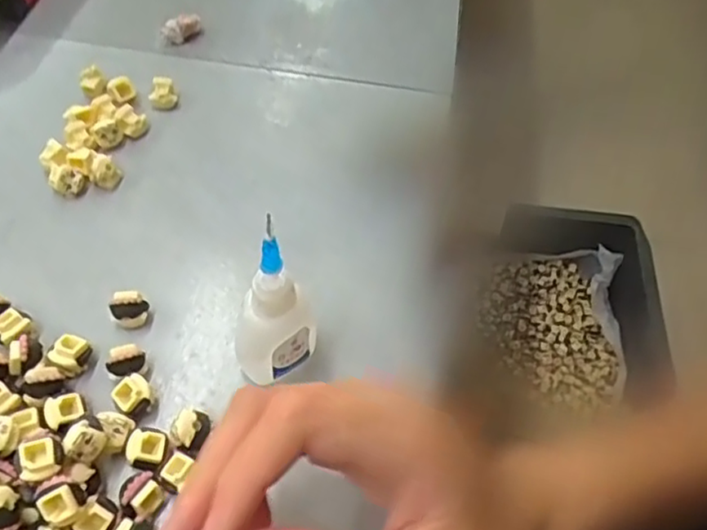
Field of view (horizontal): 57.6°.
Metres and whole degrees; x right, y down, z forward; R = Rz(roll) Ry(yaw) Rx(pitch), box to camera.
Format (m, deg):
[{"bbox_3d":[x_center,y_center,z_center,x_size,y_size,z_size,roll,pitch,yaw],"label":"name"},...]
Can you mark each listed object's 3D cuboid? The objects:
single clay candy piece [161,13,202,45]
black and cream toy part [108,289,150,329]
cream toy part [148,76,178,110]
[{"bbox_3d":[-0.108,-0.148,0.403,0.025,0.012,0.012,-16,60,-14],"label":"single clay candy piece"},{"bbox_3d":[-0.101,0.020,0.289,0.016,0.014,0.013,-26,63,-19],"label":"black and cream toy part"},{"bbox_3d":[-0.110,-0.099,0.369,0.015,0.014,0.014,2,57,-3],"label":"cream toy part"}]

